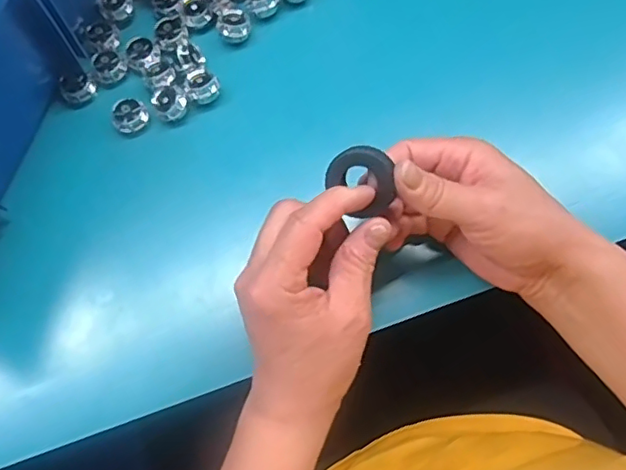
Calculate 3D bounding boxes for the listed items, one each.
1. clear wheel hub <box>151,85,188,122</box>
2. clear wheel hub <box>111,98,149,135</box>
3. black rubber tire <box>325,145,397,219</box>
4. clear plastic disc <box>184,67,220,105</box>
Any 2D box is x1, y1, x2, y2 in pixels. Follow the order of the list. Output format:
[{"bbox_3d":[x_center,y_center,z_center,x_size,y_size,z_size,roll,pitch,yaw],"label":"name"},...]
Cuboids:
[{"bbox_3d":[-0.100,-0.092,0.404,0.022,0.015,0.023,0,74,1],"label":"clear wheel hub"},{"bbox_3d":[-0.127,-0.082,0.403,0.024,0.013,0.022,0,74,1],"label":"clear wheel hub"},{"bbox_3d":[0.028,-0.030,0.312,0.037,0.014,0.034,43,113,3],"label":"black rubber tire"},{"bbox_3d":[-0.078,-0.105,0.408,0.022,0.016,0.020,0,74,1],"label":"clear plastic disc"}]

